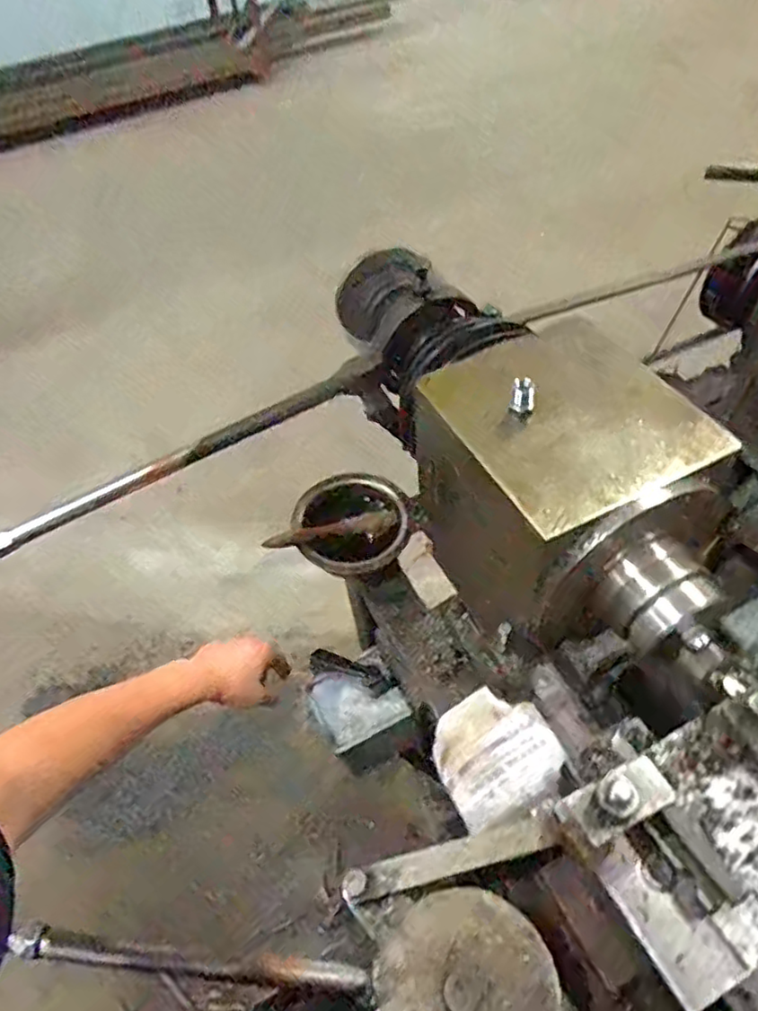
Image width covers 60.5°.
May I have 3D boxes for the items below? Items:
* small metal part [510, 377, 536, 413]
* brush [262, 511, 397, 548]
[{"bbox_3d":[0.099,-0.075,0.441,0.015,0.021,0.010,11,53,14],"label":"small metal part"},{"bbox_3d":[-0.053,0.028,0.724,0.144,0.024,0.021,-12,51,-5],"label":"brush"}]

